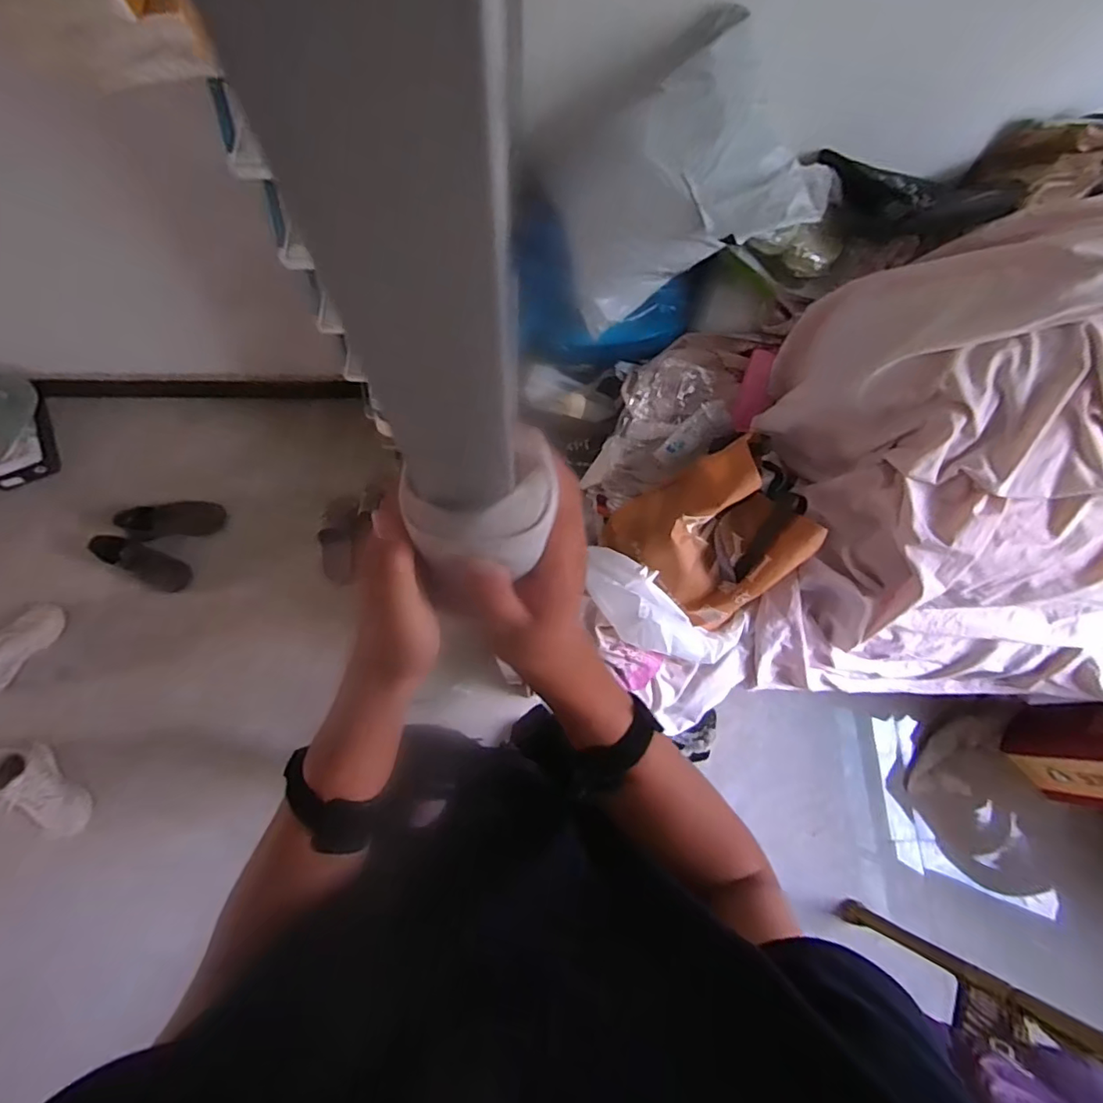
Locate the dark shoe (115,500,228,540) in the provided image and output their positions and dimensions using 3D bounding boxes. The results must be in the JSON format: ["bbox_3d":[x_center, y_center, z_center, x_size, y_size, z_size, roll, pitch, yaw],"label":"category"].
[{"bbox_3d":[-1.108,-0.088,1.569,0.271,0.069,0.093,-11,73,-6],"label":"dark shoe"}]

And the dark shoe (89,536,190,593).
[{"bbox_3d":[-1.169,0.032,1.537,0.259,0.064,0.092,26,73,-8],"label":"dark shoe"}]

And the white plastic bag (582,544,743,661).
[{"bbox_3d":[0.196,0.109,0.909,0.306,0.102,0.127,28,73,-10],"label":"white plastic bag"}]

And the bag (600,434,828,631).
[{"bbox_3d":[0.266,-0.020,0.938,0.273,0.130,0.315,48,113,8],"label":"bag"}]

